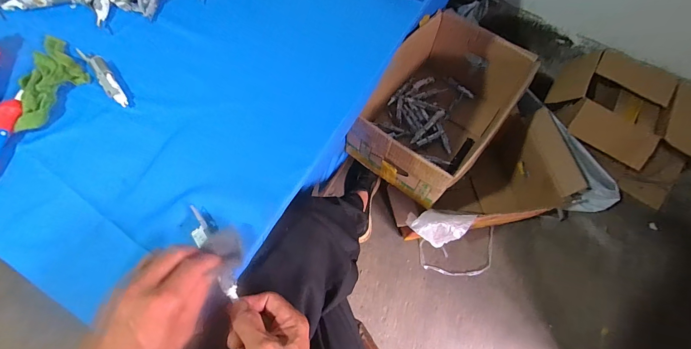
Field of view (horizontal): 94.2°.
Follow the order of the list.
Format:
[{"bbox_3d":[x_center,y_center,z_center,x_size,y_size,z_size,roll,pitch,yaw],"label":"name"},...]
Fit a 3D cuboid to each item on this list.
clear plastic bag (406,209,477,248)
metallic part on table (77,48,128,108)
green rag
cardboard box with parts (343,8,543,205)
[{"bbox_3d":[0.224,0.123,0.776,0.148,0.068,0.088,19,68,5],"label":"clear plastic bag"},{"bbox_3d":[-0.339,-0.139,0.452,0.021,0.012,0.117,-38,74,-16],"label":"metallic part on table"},{"bbox_3d":[-0.397,-0.130,0.441,0.066,0.025,0.142,-4,68,-4],"label":"green rag"},{"bbox_3d":[0.259,-0.175,0.877,0.284,0.224,0.464,36,71,12],"label":"cardboard box with parts"}]

